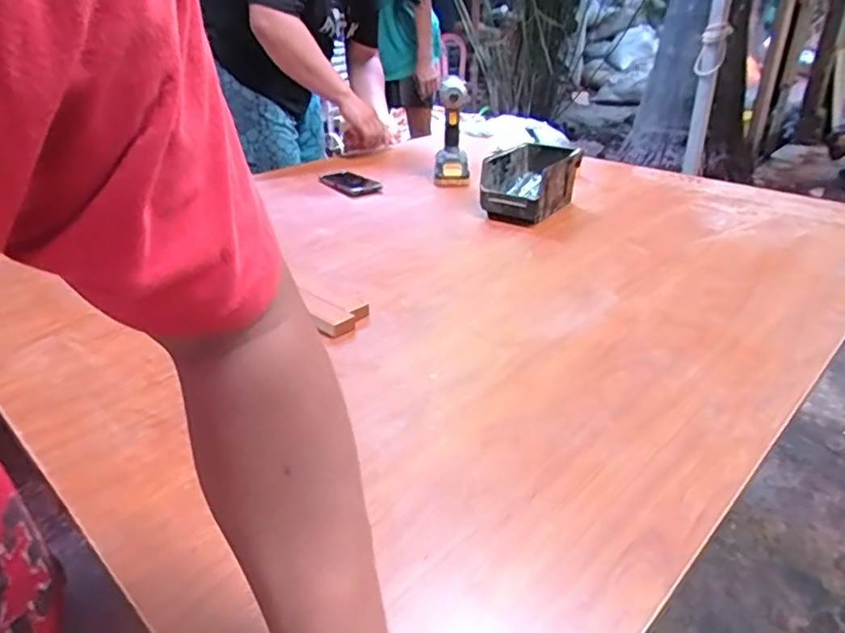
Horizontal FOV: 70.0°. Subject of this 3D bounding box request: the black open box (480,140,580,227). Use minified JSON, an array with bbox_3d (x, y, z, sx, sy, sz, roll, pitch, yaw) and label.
[{"bbox_3d":[0.203,-0.261,1.200,0.164,0.114,0.204,16,33,27],"label":"black open box"}]

